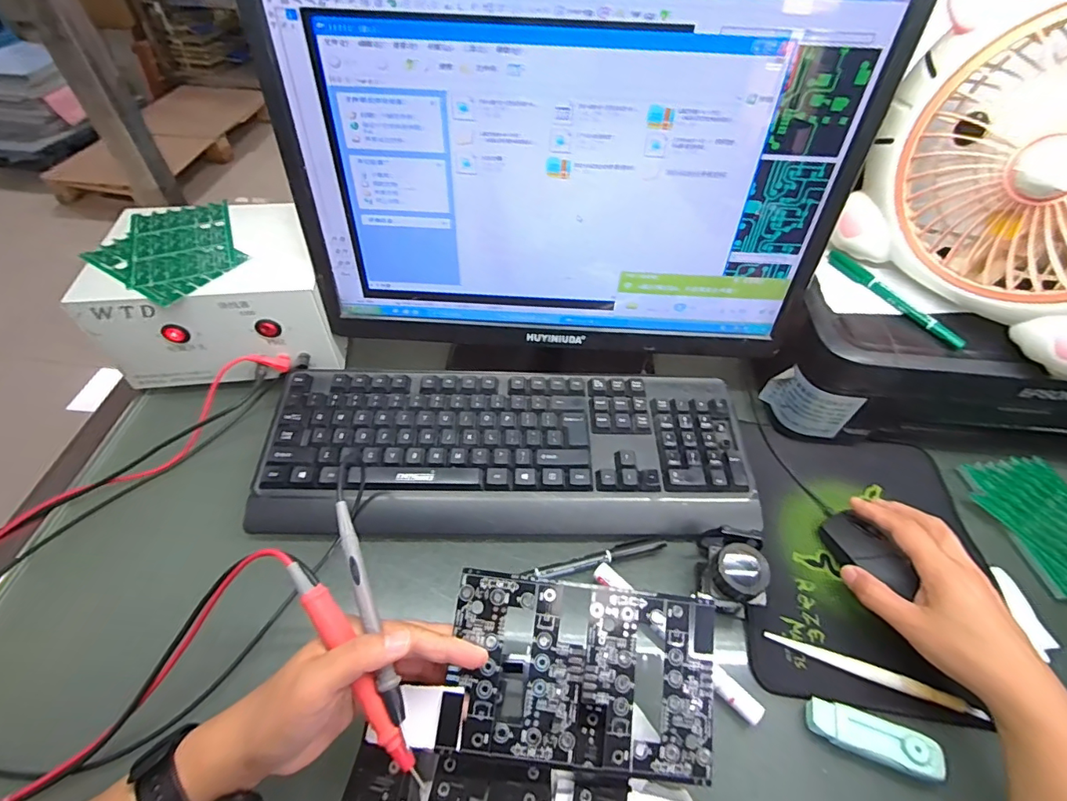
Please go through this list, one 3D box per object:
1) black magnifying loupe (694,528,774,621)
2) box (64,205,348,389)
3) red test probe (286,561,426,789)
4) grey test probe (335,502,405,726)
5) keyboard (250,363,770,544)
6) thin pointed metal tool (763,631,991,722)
[{"bbox_3d":[0.152,0.132,0.379,0.045,0.060,0.056,17,52,11],"label":"black magnifying loupe"},{"bbox_3d":[-0.304,-0.121,0.490,0.203,0.093,0.169,-4,51,-6],"label":"box"},{"bbox_3d":[-0.101,0.153,0.275,0.012,0.009,0.139,-31,81,-25],"label":"red test probe"},{"bbox_3d":[-0.099,0.121,0.288,0.010,0.008,0.128,-18,71,-17],"label":"grey test probe"},{"bbox_3d":[-0.020,0.043,0.449,0.426,0.036,0.156,3,50,-1],"label":"keyboard"},{"bbox_3d":[0.247,0.197,0.354,0.145,0.010,0.011,19,52,12],"label":"thin pointed metal tool"}]

